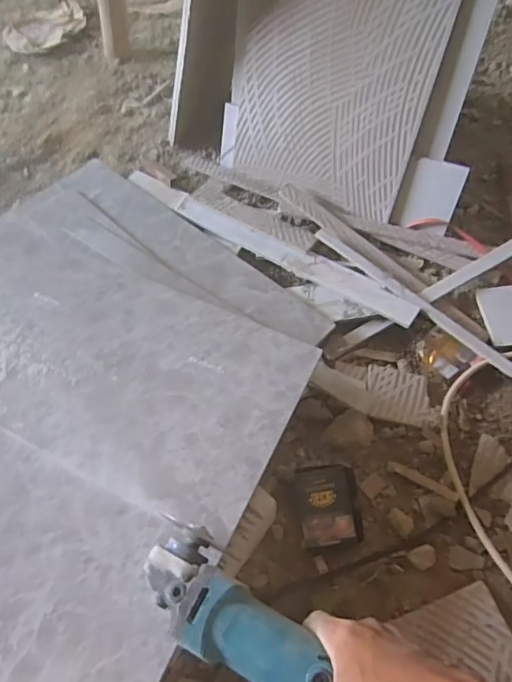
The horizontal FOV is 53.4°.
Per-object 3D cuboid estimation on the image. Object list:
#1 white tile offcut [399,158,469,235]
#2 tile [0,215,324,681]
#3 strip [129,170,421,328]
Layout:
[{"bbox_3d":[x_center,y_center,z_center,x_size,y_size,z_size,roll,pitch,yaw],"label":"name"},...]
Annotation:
[{"bbox_3d":[0.295,-0.239,0.846,0.077,0.117,0.011,21,37,17],"label":"white tile offcut"},{"bbox_3d":[-0.313,0.129,0.575,0.588,0.012,0.593,23,63,14],"label":"tile"},{"bbox_3d":[0.003,-0.176,0.867,0.578,0.005,0.050,30,63,19],"label":"strip"}]

